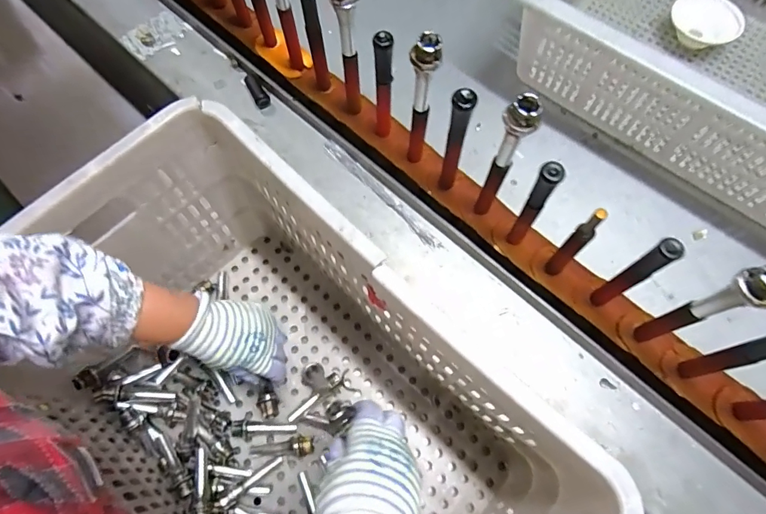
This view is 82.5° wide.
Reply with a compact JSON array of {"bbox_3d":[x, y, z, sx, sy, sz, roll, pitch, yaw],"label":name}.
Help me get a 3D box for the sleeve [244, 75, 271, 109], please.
[{"bbox_3d":[-0.160,-0.210,0.557,0.017,0.013,0.048,-28,71,-10],"label":"sleeve"}]

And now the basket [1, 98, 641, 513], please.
[{"bbox_3d":[-0.108,0.162,0.450,0.518,0.272,0.315,43,75,15],"label":"basket"}]

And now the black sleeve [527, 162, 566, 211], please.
[{"bbox_3d":[0.136,-0.057,0.369,0.016,0.059,0.014,34,73,13],"label":"black sleeve"}]

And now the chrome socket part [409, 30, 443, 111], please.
[{"bbox_3d":[0.035,-0.155,0.377,0.024,0.079,0.023,5,69,3],"label":"chrome socket part"}]

